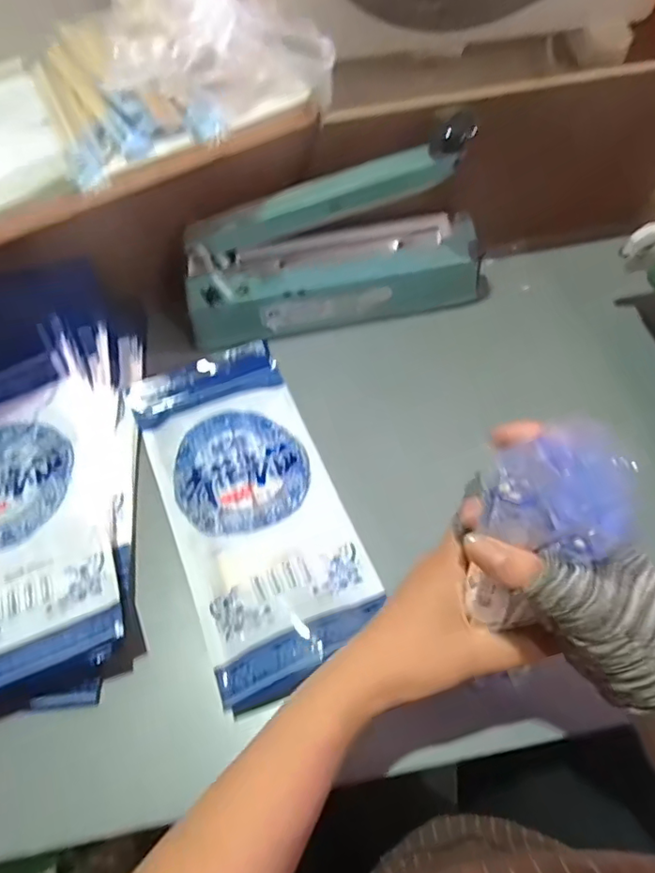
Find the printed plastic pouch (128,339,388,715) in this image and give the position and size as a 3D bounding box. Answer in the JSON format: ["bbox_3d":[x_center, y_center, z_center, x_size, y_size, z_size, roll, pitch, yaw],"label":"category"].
[{"bbox_3d":[-0.070,0.043,0.474,0.142,0.019,0.324,-21,59,-9],"label":"printed plastic pouch"}]

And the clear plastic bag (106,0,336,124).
[{"bbox_3d":[-0.087,-0.324,0.438,0.171,0.080,0.121,6,59,8],"label":"clear plastic bag"}]

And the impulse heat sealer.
[{"bbox_3d":[0.008,-0.183,0.535,0.305,0.159,0.058,-12,58,-4],"label":"impulse heat sealer"}]

